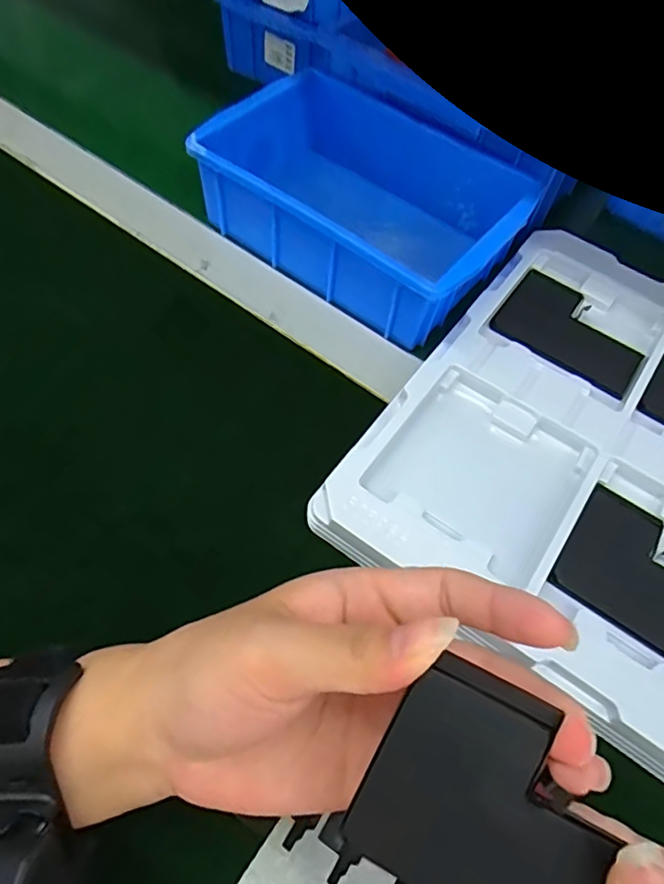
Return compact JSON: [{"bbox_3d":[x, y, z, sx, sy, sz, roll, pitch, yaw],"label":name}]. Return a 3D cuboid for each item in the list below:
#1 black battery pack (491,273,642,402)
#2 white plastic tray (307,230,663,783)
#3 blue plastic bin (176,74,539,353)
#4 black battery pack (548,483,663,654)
[{"bbox_3d":[0.156,-0.073,0.370,0.091,0.010,0.068,32,65,13],"label":"black battery pack"},{"bbox_3d":[0.197,0.022,0.309,0.316,0.021,0.287,34,66,14],"label":"white plastic tray"},{"bbox_3d":[0.023,-0.168,0.406,0.202,0.076,0.144,37,67,15],"label":"blue plastic bin"},{"bbox_3d":[0.161,0.069,0.286,0.089,0.011,0.064,33,66,13],"label":"black battery pack"}]

